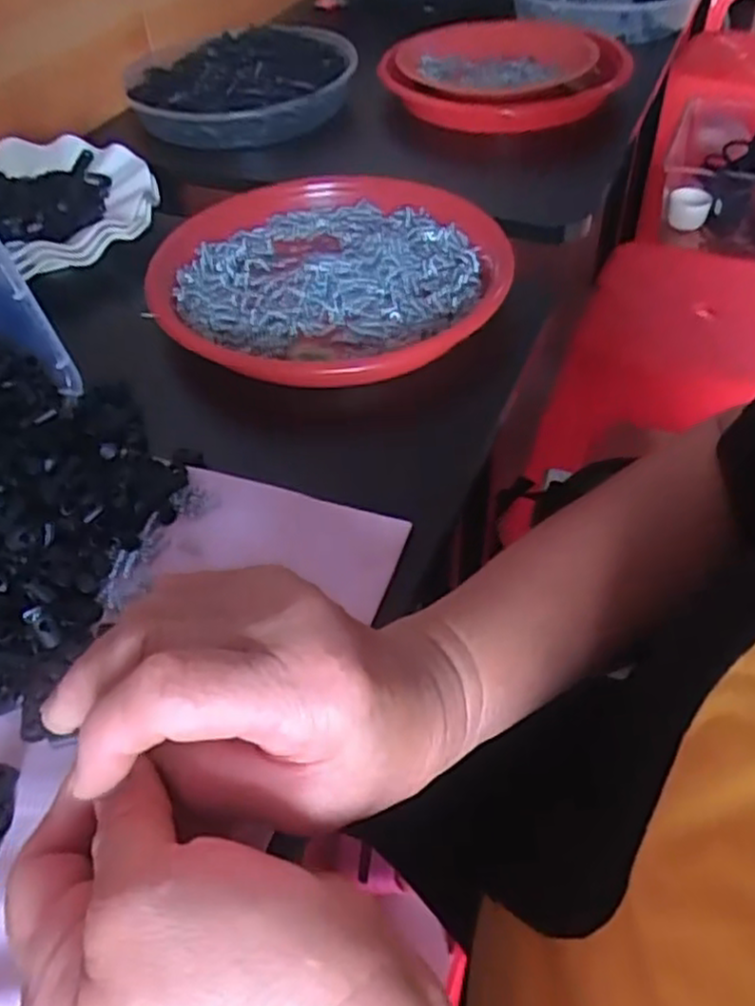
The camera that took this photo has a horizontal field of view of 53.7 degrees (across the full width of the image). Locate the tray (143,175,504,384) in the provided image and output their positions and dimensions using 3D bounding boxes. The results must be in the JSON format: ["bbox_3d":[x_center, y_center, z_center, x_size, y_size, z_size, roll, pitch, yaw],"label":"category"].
[{"bbox_3d":[-0.032,-0.156,0.504,0.228,0.026,0.219,5,49,9],"label":"tray"}]

